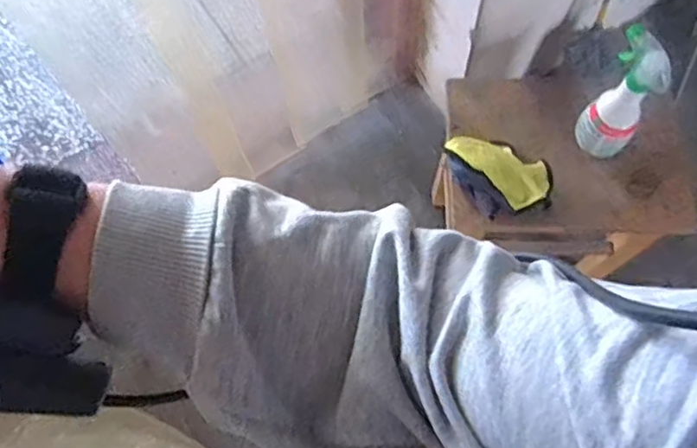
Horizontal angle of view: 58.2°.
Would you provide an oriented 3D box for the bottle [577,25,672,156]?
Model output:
[{"bbox_3d":[0.382,-0.173,0.878,0.083,0.194,0.061,38,73,16],"label":"bottle"}]

